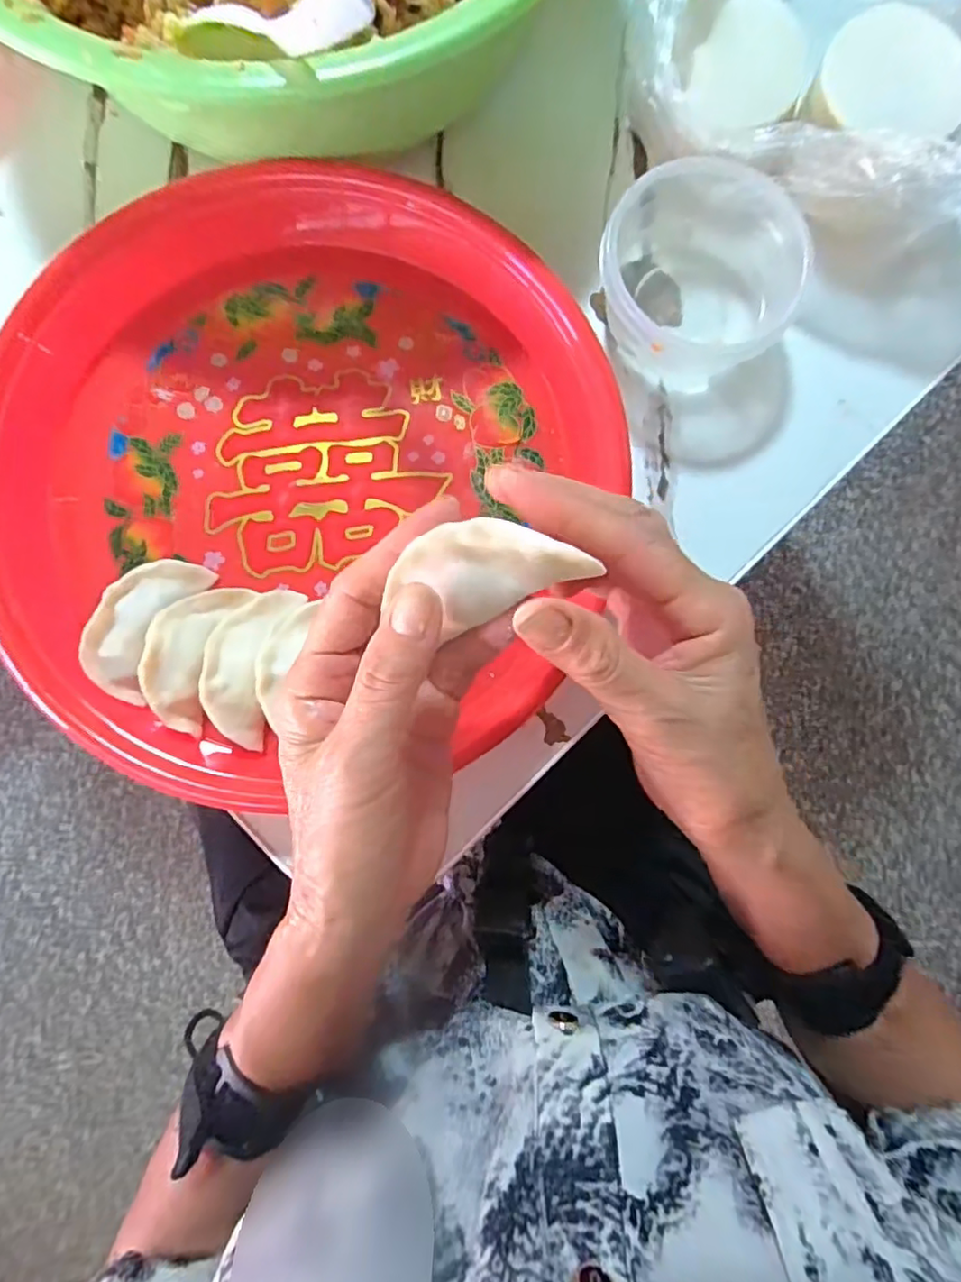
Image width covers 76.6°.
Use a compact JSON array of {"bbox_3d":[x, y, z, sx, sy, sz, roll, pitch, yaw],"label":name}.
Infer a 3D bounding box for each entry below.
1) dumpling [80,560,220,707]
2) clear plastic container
[{"bbox_3d":[-0.168,-0.008,0.303,0.033,0.027,0.075,29,84,1],"label":"dumpling"},{"bbox_3d":[0.114,-0.189,0.316,0.099,0.052,0.090,0,85,-2],"label":"clear plastic container"}]

